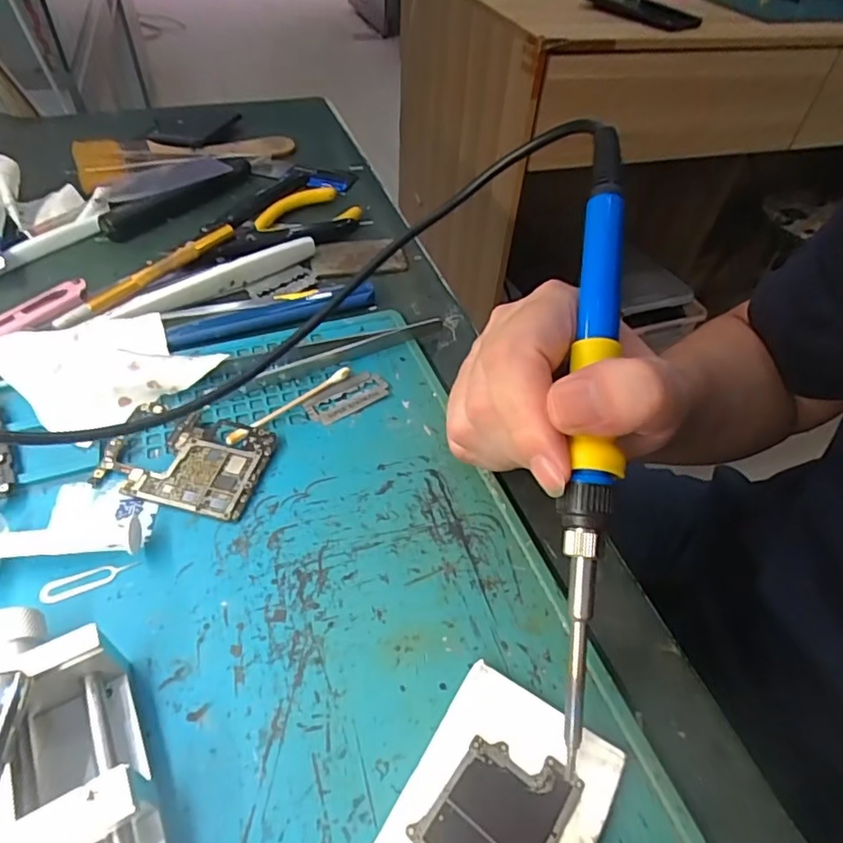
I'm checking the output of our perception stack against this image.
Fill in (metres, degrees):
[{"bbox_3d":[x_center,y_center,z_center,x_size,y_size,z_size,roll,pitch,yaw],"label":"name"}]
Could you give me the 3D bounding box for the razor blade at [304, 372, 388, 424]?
[{"bbox_3d":[-0.037,-0.013,0.275,0.040,0.004,0.023,-31,57,-28],"label":"razor blade"}]

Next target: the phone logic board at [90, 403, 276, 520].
[{"bbox_3d":[-0.102,0.015,0.244,0.068,0.006,0.049,14,49,8],"label":"phone logic board"}]

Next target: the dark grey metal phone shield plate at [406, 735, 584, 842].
[{"bbox_3d":[0.023,0.112,0.161,0.033,0.004,0.042,33,54,22],"label":"dark grey metal phone shield plate"}]

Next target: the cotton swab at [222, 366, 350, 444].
[{"bbox_3d":[-0.063,-0.009,0.268,0.007,0.004,0.069,37,55,25],"label":"cotton swab"}]

